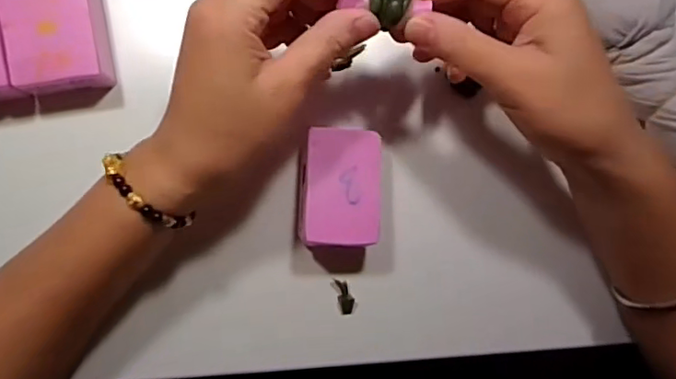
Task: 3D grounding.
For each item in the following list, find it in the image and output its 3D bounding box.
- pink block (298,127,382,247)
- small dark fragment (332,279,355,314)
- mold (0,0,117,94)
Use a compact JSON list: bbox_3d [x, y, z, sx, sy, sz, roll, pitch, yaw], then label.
[{"bbox_3d":[0.001,-0.002,0.338,0.046,0.039,0.067,3,89,-7],"label":"pink block"},{"bbox_3d":[0.004,0.068,0.357,0.010,0.007,0.024,-15,93,-6],"label":"small dark fragment"},{"bbox_3d":[-0.160,-0.092,0.321,0.053,0.028,0.069,-9,91,-7],"label":"mold"}]

